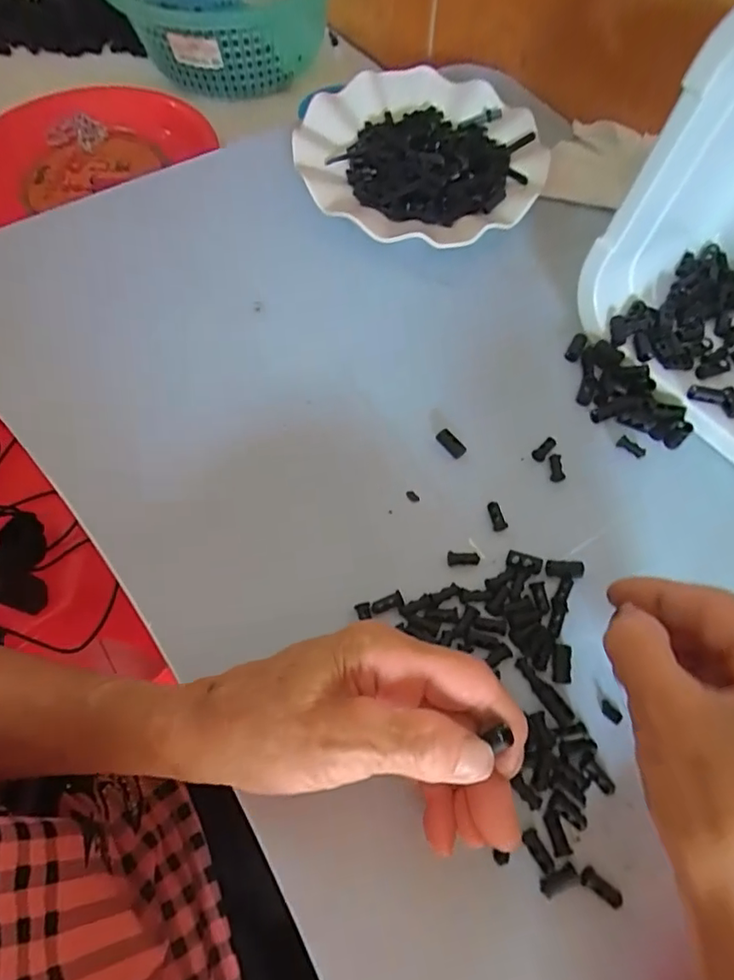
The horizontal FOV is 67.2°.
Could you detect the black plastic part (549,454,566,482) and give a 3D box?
[{"bbox_3d":[0.109,-0.013,0.316,0.008,0.004,0.017,4,63,2],"label":"black plastic part"}]

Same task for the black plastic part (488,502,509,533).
[{"bbox_3d":[0.071,0.015,0.303,0.007,0.005,0.016,-11,63,-6],"label":"black plastic part"}]

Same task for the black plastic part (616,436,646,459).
[{"bbox_3d":[0.154,-0.025,0.321,0.016,0.004,0.006,36,68,16],"label":"black plastic part"}]

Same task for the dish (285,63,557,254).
[{"bbox_3d":[0.043,-0.238,0.394,0.174,0.042,0.160,-10,63,-5],"label":"dish"}]

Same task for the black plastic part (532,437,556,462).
[{"bbox_3d":[0.103,-0.024,0.320,0.007,0.004,0.017,38,69,17],"label":"black plastic part"}]

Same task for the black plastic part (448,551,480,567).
[{"bbox_3d":[0.051,0.036,0.293,0.017,0.005,0.006,0,63,0],"label":"black plastic part"}]

